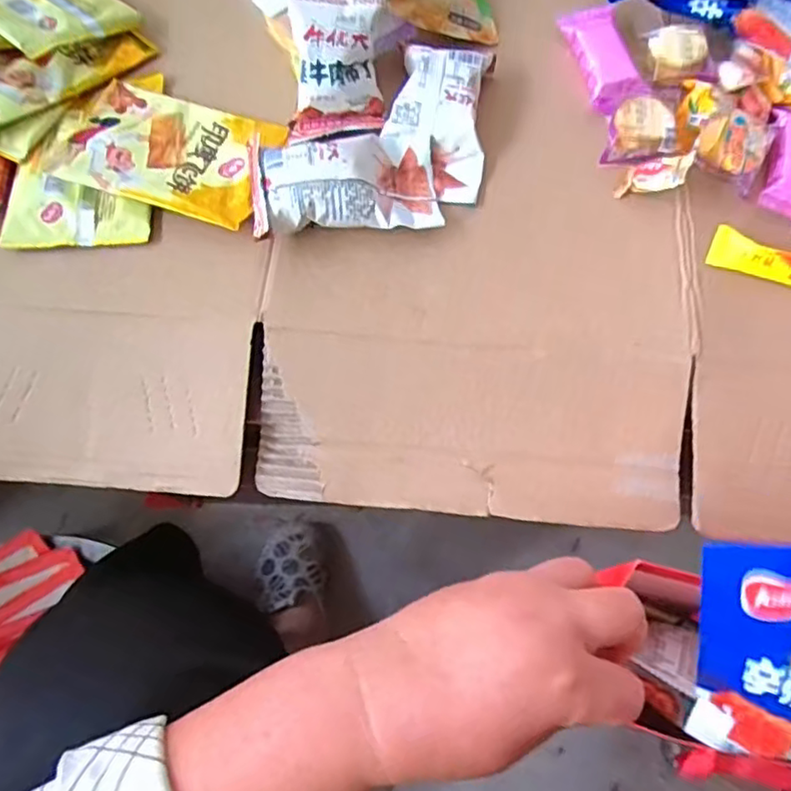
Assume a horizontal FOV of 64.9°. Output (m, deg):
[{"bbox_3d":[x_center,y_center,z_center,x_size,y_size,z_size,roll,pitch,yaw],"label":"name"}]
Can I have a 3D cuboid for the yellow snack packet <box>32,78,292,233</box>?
[{"bbox_3d":[-0.171,-0.182,0.451,0.165,0.012,0.103,14,69,6],"label":"yellow snack packet"}]

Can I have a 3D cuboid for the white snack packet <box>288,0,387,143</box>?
[{"bbox_3d":[-0.044,-0.255,0.441,0.076,0.037,0.138,3,105,2],"label":"white snack packet"}]

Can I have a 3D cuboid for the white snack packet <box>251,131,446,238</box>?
[{"bbox_3d":[-0.035,-0.147,0.429,0.123,0.034,0.070,-7,69,-2],"label":"white snack packet"}]

